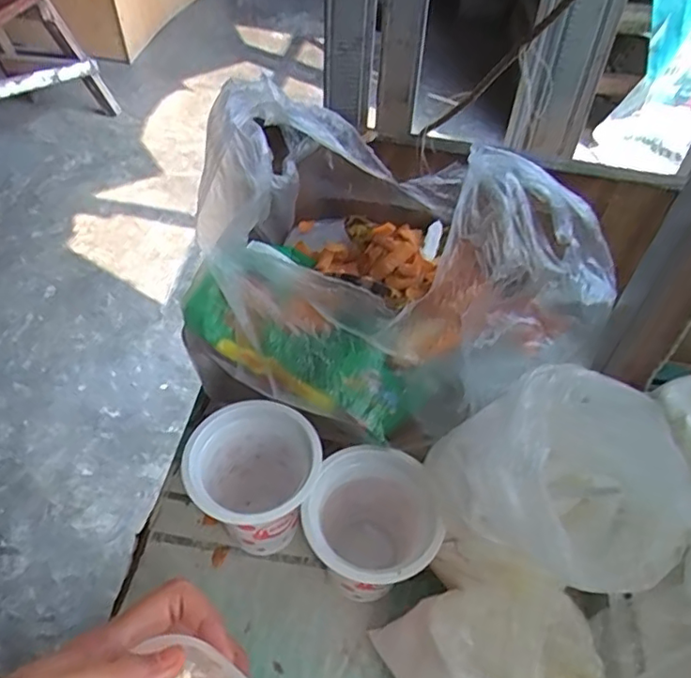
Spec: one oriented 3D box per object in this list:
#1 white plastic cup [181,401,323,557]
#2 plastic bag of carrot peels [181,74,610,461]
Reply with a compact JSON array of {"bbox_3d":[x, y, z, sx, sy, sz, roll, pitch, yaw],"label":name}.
[{"bbox_3d":[-0.047,0.089,0.339,0.068,0.094,0.060,-23,54,-20],"label":"white plastic cup"},{"bbox_3d":[0.033,-0.051,0.319,0.201,0.136,0.164,20,51,14],"label":"plastic bag of carrot peels"}]

